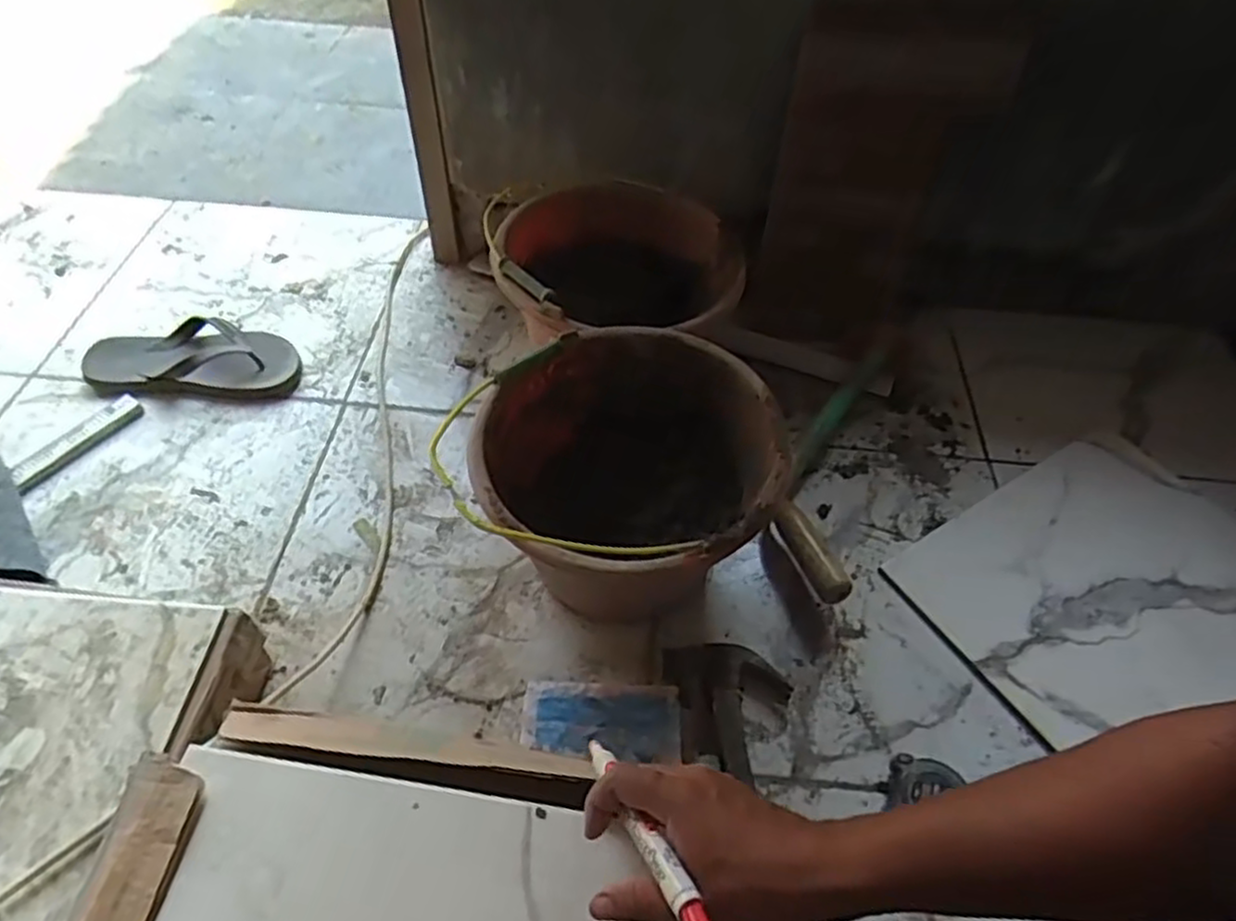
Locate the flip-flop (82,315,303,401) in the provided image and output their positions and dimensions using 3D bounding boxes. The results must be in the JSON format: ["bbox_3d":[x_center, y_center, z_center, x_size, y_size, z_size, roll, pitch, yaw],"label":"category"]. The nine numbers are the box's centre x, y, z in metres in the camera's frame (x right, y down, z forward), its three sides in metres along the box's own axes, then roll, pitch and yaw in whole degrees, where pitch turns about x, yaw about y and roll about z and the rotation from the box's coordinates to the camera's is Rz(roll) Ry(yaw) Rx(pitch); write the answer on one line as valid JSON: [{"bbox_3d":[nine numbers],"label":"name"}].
[{"bbox_3d":[-0.545,-0.129,0.944,0.262,0.048,0.101,1,51,-2],"label":"flip-flop"}]

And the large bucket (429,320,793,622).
[{"bbox_3d":[0.009,0.037,0.729,0.263,0.212,0.284,2,51,-2],"label":"large bucket"}]

